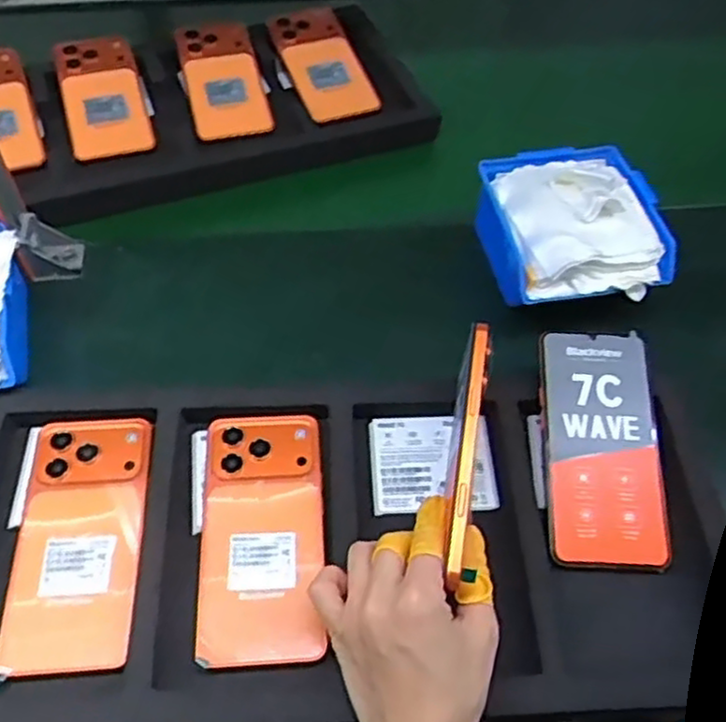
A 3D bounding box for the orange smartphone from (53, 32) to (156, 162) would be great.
[{"bbox_3d":[-0.262,-0.268,0.748,0.078,0.010,0.178,-16,67,-8],"label":"orange smartphone"}]

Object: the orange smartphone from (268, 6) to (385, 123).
[{"bbox_3d":[-0.044,-0.314,0.786,0.074,0.013,0.163,-23,71,0],"label":"orange smartphone"}]

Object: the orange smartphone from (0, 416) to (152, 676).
[{"bbox_3d":[-0.179,0.109,0.469,0.075,0.010,0.162,-2,53,-3],"label":"orange smartphone"}]

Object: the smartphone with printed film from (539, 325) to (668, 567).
[{"bbox_3d":[0.158,0.055,0.494,0.072,0.005,0.158,1,68,4],"label":"smartphone with printed film"}]

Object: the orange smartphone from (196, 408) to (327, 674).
[{"bbox_3d":[-0.065,0.106,0.475,0.077,0.009,0.162,-2,53,-4],"label":"orange smartphone"}]

